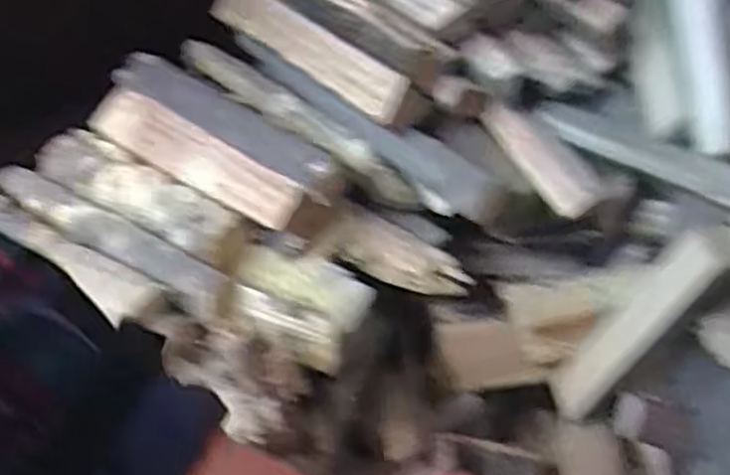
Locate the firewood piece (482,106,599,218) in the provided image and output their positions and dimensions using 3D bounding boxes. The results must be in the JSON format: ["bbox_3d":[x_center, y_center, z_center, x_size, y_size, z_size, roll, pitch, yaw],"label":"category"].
[{"bbox_3d":[0.141,-0.065,0.609,0.124,0.035,0.018,41,40,-24],"label":"firewood piece"}]

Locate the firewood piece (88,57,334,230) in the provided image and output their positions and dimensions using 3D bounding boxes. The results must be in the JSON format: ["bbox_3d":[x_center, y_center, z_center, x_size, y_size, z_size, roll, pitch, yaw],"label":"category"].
[{"bbox_3d":[-0.119,-0.079,0.594,0.219,0.057,0.075,30,49,21],"label":"firewood piece"}]

